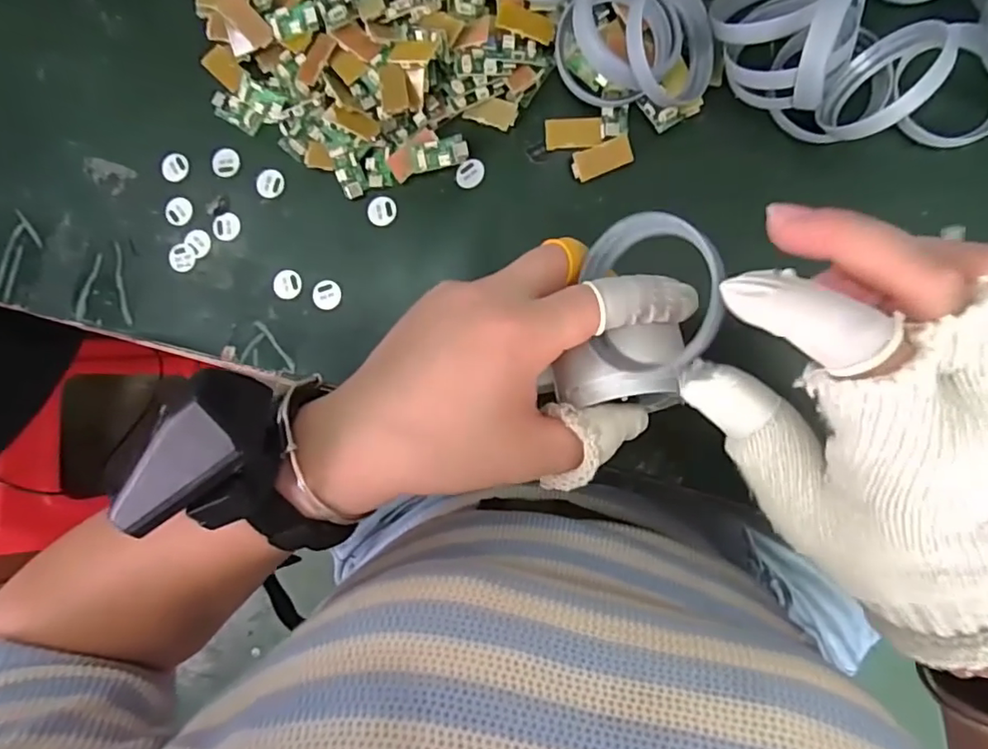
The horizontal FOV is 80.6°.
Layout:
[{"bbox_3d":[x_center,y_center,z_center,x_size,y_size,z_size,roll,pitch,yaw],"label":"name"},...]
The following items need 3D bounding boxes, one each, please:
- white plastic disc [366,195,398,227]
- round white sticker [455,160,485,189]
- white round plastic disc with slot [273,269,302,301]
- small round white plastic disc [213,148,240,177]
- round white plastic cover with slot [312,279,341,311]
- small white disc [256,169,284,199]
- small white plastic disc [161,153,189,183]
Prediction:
[{"bbox_3d":[-0.065,-0.095,0.338,0.017,0.004,0.018,4,89,8],"label":"white plastic disc"},{"bbox_3d":[-0.013,-0.113,0.329,0.015,0.004,0.017,33,93,7],"label":"round white sticker"},{"bbox_3d":[-0.122,-0.053,0.343,0.016,0.004,0.017,0,89,8],"label":"white round plastic disc with slot"},{"bbox_3d":[-0.165,-0.130,0.356,0.017,0.004,0.018,0,89,8],"label":"small round white plastic disc"},{"bbox_3d":[-0.098,-0.047,0.340,0.017,0.004,0.017,0,89,8],"label":"round white plastic cover with slot"},{"bbox_3d":[-0.135,-0.115,0.352,0.016,0.004,0.017,0,89,8],"label":"small white disc"},{"bbox_3d":[-0.198,-0.128,0.361,0.016,0.004,0.018,25,92,8],"label":"small white plastic disc"}]

